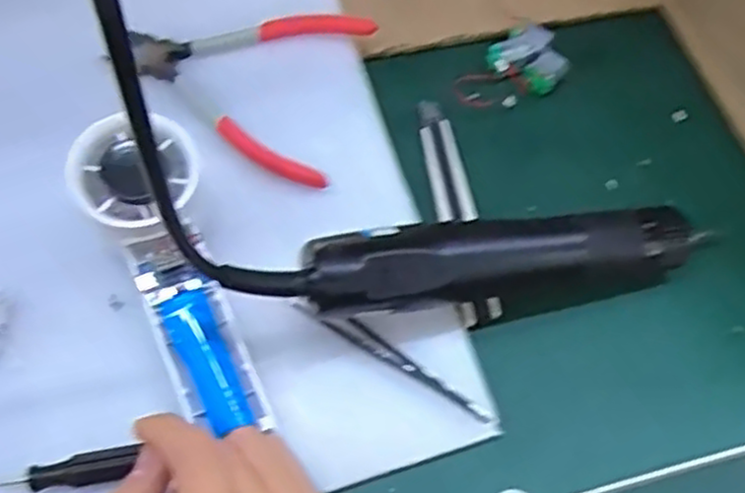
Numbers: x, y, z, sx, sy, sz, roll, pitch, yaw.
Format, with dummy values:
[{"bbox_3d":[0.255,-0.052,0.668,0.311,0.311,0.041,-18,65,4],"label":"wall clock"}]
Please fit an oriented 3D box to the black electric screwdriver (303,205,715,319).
[{"bbox_3d":[0.068,0.001,0.367,0.200,0.042,0.032,-13,61,-10],"label":"black electric screwdriver"}]

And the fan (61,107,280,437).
[{"bbox_3d":[-0.091,0.013,0.357,0.052,0.035,0.148,-23,89,-17],"label":"fan"}]

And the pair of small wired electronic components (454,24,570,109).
[{"bbox_3d":[0.087,-0.107,0.464,0.073,0.017,0.045,-36,65,-23],"label":"pair of small wired electronic components"}]

